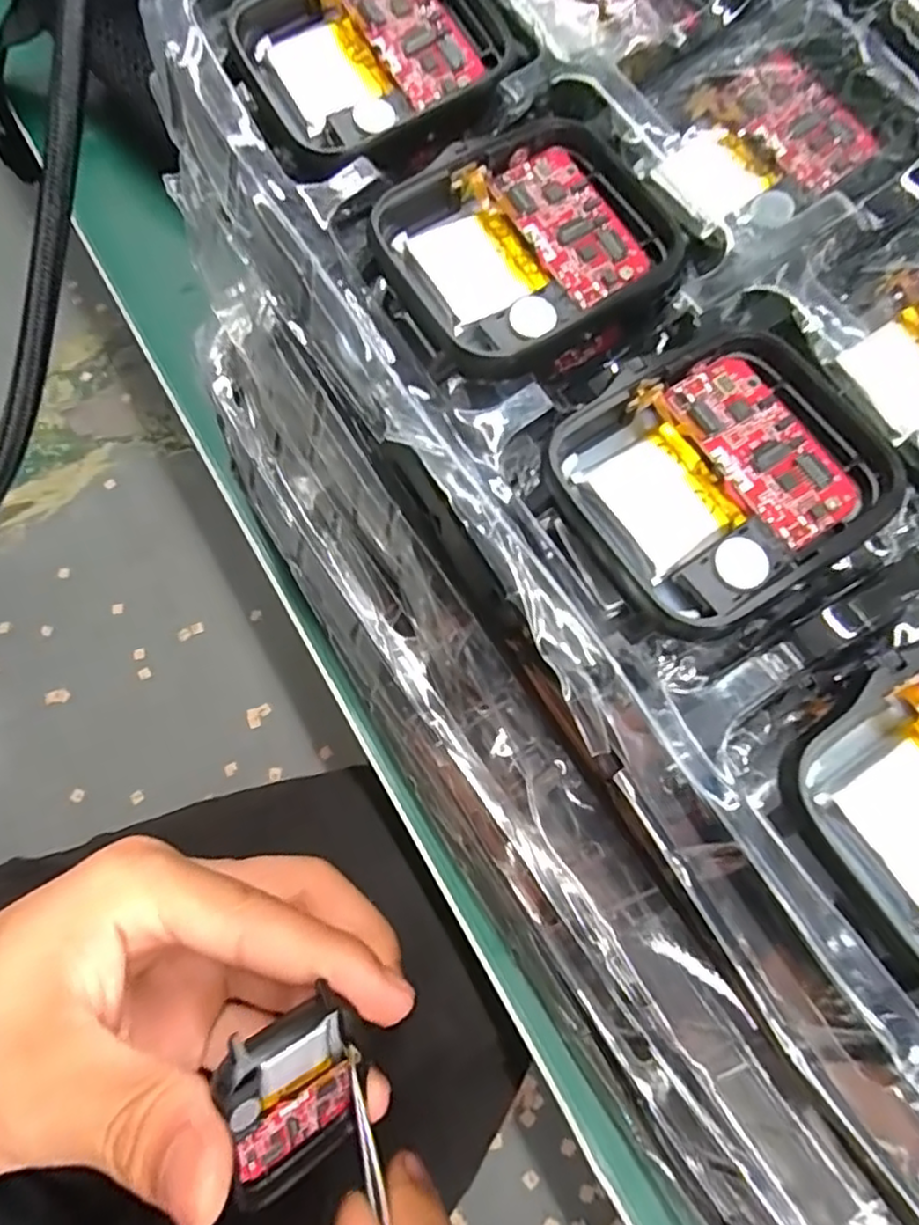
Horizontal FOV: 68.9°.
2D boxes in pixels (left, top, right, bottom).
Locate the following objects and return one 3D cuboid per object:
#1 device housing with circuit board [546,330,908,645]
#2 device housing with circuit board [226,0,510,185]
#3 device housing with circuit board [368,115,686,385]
[{"bbox_3d":[0.038,-0.020,0.096,0.046,0.006,0.037,-31,77,-7],"label":"device housing with circuit board"},{"bbox_3d":[-0.014,-0.100,0.124,0.047,0.017,0.039,-34,77,-8],"label":"device housing with circuit board"},{"bbox_3d":[0.012,-0.059,0.108,0.046,0.007,0.041,-29,77,-7],"label":"device housing with circuit board"}]

